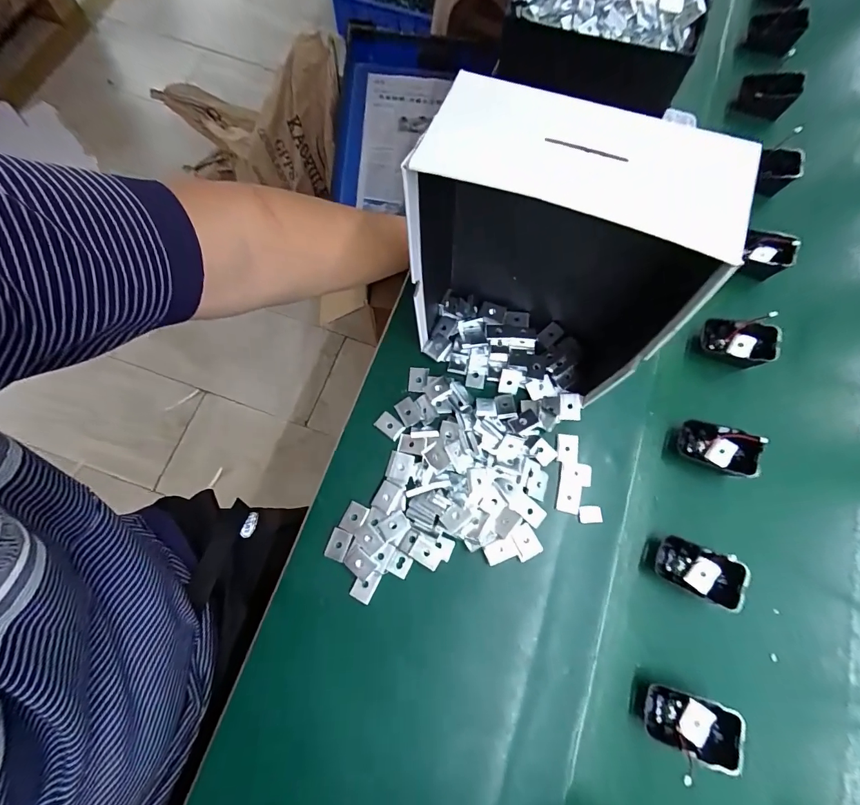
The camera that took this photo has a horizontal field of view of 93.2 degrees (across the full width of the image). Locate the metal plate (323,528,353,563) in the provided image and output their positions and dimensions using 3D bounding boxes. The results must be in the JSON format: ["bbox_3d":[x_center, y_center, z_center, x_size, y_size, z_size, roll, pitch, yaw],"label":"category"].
[{"bbox_3d":[-0.090,0.139,0.397,0.022,0.004,0.028,20,74,4],"label":"metal plate"}]

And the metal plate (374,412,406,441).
[{"bbox_3d":[-0.043,0.025,0.432,0.029,0.006,0.019,40,77,9],"label":"metal plate"}]

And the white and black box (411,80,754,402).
[{"bbox_3d":[0.090,-0.107,0.341,0.199,0.235,0.094,20,74,4],"label":"white and black box"}]

